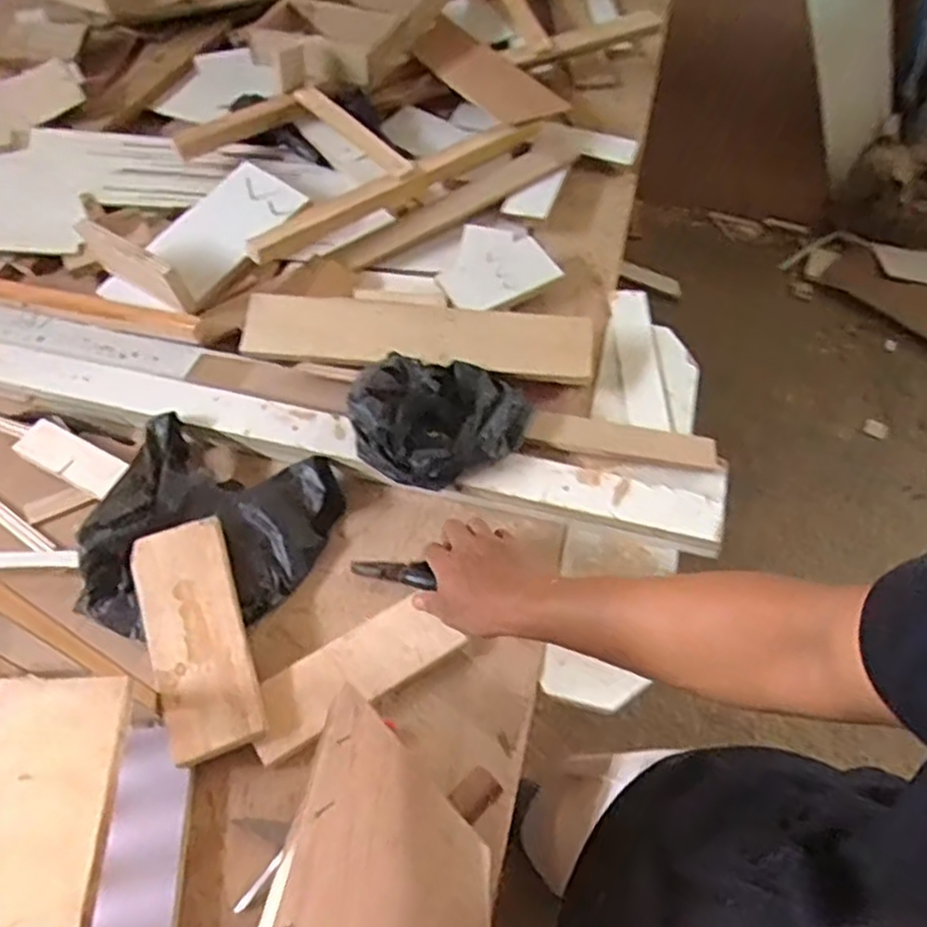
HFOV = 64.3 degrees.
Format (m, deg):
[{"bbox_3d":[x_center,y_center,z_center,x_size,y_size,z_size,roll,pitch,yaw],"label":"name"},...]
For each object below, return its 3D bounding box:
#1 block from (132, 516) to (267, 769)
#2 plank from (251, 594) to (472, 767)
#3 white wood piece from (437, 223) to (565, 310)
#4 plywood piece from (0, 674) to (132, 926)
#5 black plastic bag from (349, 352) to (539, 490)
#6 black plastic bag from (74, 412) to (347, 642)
[{"bbox_3d":[-0.248,0.161,0.691,0.085,0.028,0.222,-19,60,-10],"label":"block"},{"bbox_3d":[-0.106,0.192,0.684,0.194,0.020,0.065,-30,63,-16],"label":"plank"},{"bbox_3d":[0.033,-0.265,0.960,0.138,0.011,0.138,-26,62,-14],"label":"white wood piece"},{"bbox_3d":[-0.281,0.226,0.479,0.091,0.019,0.175,-3,59,-1],"label":"plywood piece"},{"bbox_3d":[-0.030,-0.063,0.795,0.187,0.060,0.166,-31,63,-16],"label":"black plastic bag"},{"bbox_3d":[-0.261,0.070,0.748,0.216,0.055,0.231,16,60,11],"label":"black plastic bag"}]

